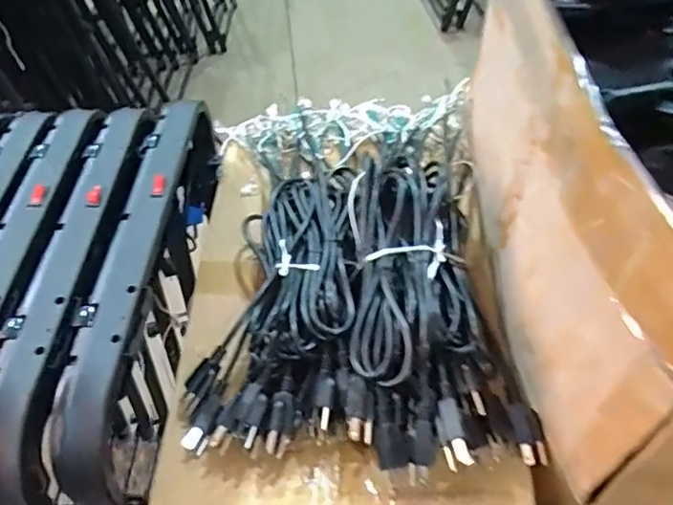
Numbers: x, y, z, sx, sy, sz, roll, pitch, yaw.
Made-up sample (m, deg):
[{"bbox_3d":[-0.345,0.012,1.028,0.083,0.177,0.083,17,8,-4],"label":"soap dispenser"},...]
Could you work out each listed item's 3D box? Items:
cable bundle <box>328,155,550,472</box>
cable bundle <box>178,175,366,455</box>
[{"bbox_3d":[0.067,0.021,0.570,0.165,0.087,0.375,-11,49,-3],"label":"cable bundle"},{"bbox_3d":[-0.065,0.050,0.596,0.169,0.071,0.306,-5,49,2],"label":"cable bundle"}]

